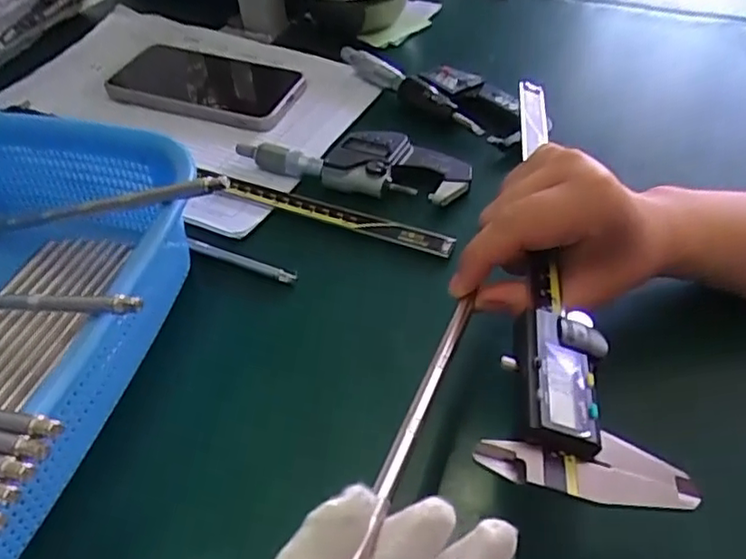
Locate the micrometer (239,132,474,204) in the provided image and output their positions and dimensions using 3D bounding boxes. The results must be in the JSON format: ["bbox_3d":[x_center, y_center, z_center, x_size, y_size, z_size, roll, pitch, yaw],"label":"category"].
[{"bbox_3d":[-0.013,-0.083,0.440,0.159,0.027,0.052,11,48,13],"label":"micrometer"}]

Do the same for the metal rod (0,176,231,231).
[{"bbox_3d":[-0.160,-0.038,0.343,0.218,0.009,0.008,-4,41,31],"label":"metal rod"}]

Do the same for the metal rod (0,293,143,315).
[{"bbox_3d":[-0.179,0.010,0.298,0.193,0.007,0.006,0,42,29],"label":"metal rod"}]

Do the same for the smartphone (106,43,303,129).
[{"bbox_3d":[-0.131,-0.157,0.508,0.149,0.012,0.077,18,54,16],"label":"smartphone"}]

